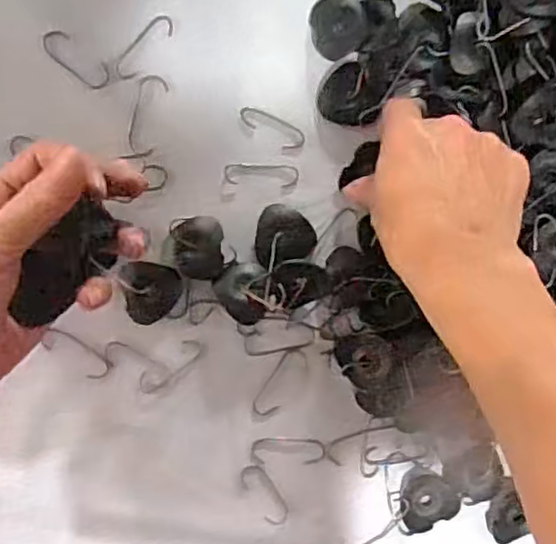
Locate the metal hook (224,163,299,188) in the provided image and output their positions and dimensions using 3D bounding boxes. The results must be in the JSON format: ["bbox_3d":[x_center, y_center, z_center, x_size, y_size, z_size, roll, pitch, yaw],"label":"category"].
[{"bbox_3d":[-0.009,-0.057,0.401,0.043,0.004,0.014,4,93,-8],"label":"metal hook"}]

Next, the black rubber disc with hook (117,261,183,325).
[{"bbox_3d":[-0.072,0.011,0.393,0.033,0.006,0.035,0,93,-7],"label":"black rubber disc with hook"}]

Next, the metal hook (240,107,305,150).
[{"bbox_3d":[-0.003,-0.084,0.399,0.040,0.004,0.014,33,89,-8],"label":"metal hook"}]

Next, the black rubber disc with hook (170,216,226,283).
[{"bbox_3d":[-0.045,-0.014,0.393,0.028,0.008,0.035,-10,94,-7],"label":"black rubber disc with hook"}]

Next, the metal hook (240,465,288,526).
[{"bbox_3d":[-0.008,0.134,0.411,0.016,0.004,0.041,-35,97,-4],"label":"metal hook"}]

